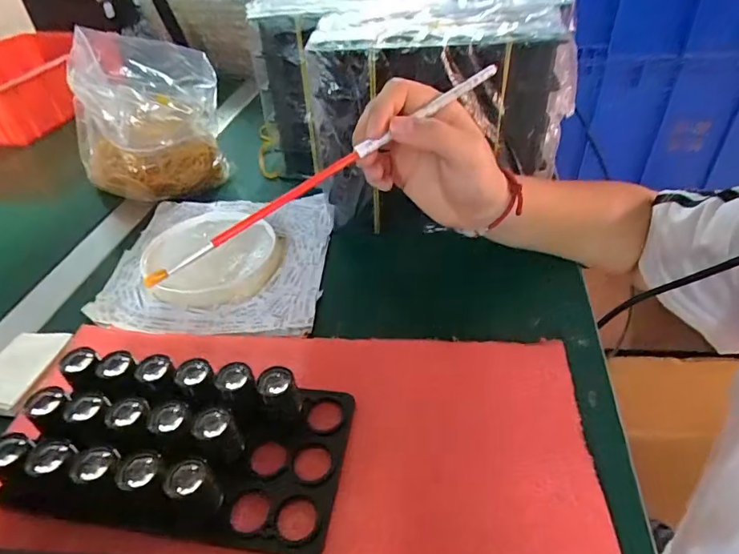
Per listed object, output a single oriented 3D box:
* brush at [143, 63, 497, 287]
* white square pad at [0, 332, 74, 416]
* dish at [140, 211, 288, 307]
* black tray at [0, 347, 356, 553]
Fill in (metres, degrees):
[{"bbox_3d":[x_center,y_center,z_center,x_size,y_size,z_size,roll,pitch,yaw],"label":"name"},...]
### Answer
[{"bbox_3d":[-0.019,-0.065,0.281,0.246,0.011,0.008,-35,47,-12],"label":"brush"},{"bbox_3d":[-0.268,0.072,0.366,0.050,0.010,0.073,4,42,13],"label":"white square pad"},{"bbox_3d":[-0.142,-0.021,0.440,0.118,0.020,0.118,-4,41,4],"label":"dish"},{"bbox_3d":[-0.111,0.093,0.285,0.187,0.040,0.102,2,42,11],"label":"black tray"}]

